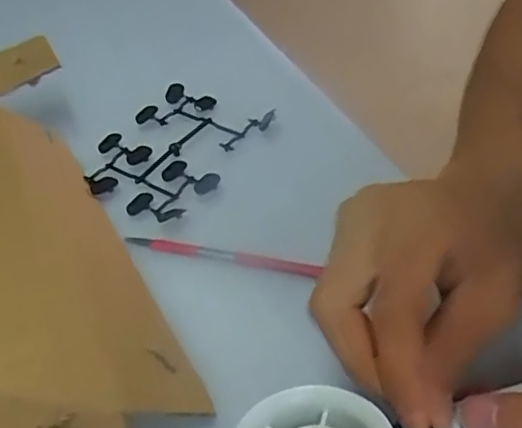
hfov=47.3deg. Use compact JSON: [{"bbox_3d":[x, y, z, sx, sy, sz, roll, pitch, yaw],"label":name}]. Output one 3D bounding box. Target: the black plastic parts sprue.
[{"bbox_3d":[-0.061,-0.047,0.420,0.096,0.010,0.123,20,52,27],"label":"black plastic parts sprue"}]

